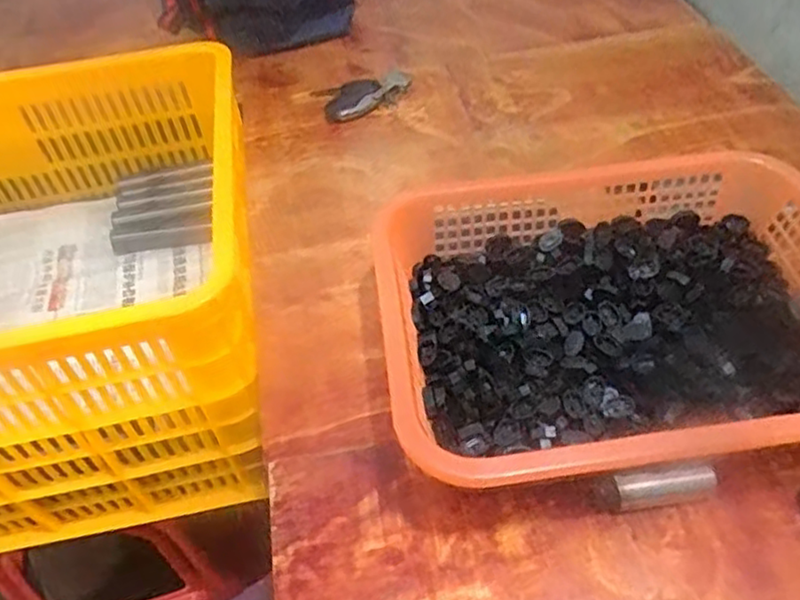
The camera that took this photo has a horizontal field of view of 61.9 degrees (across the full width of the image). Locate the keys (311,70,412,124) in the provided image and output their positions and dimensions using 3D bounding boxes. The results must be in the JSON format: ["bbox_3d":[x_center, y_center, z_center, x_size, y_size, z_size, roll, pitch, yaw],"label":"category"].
[{"bbox_3d":[-0.037,-0.238,0.775,0.111,0.016,0.071,-21,52,-14],"label":"keys"}]

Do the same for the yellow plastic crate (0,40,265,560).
[{"bbox_3d":[-0.456,0.002,0.709,0.613,0.314,0.428,-10,48,-4],"label":"yellow plastic crate"}]

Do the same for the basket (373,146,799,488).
[{"bbox_3d":[0.159,0.017,0.491,0.336,0.091,0.254,-7,50,-3],"label":"basket"}]

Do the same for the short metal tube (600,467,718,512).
[{"bbox_3d":[0.171,0.123,0.441,0.075,0.024,0.019,-9,50,-4],"label":"short metal tube"}]

